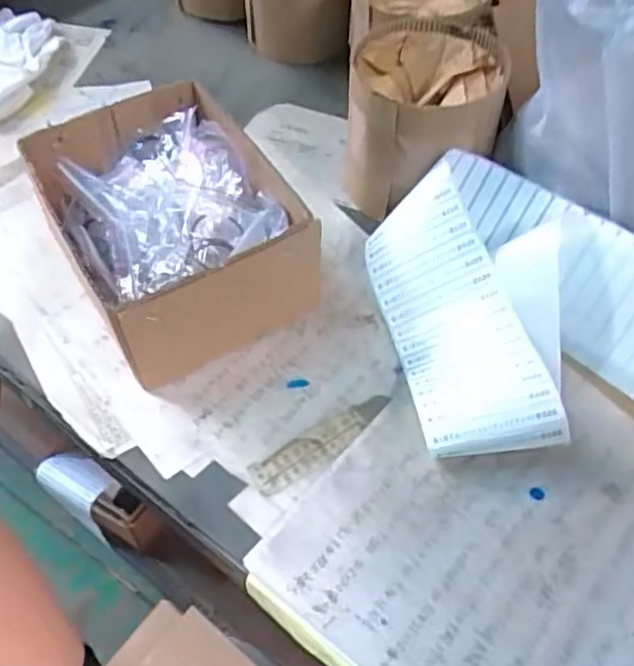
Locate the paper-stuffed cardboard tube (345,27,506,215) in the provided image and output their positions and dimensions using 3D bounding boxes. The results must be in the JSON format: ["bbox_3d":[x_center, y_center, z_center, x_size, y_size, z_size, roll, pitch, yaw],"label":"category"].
[{"bbox_3d":[0.084,-0.172,0.560,0.118,0.095,0.128,0,55,0],"label":"paper-stuffed cardboard tube"}]

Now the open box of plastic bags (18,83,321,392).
[{"bbox_3d":[-0.103,-0.081,0.506,0.146,0.087,0.207,-25,58,-16],"label":"open box of plastic bags"}]

